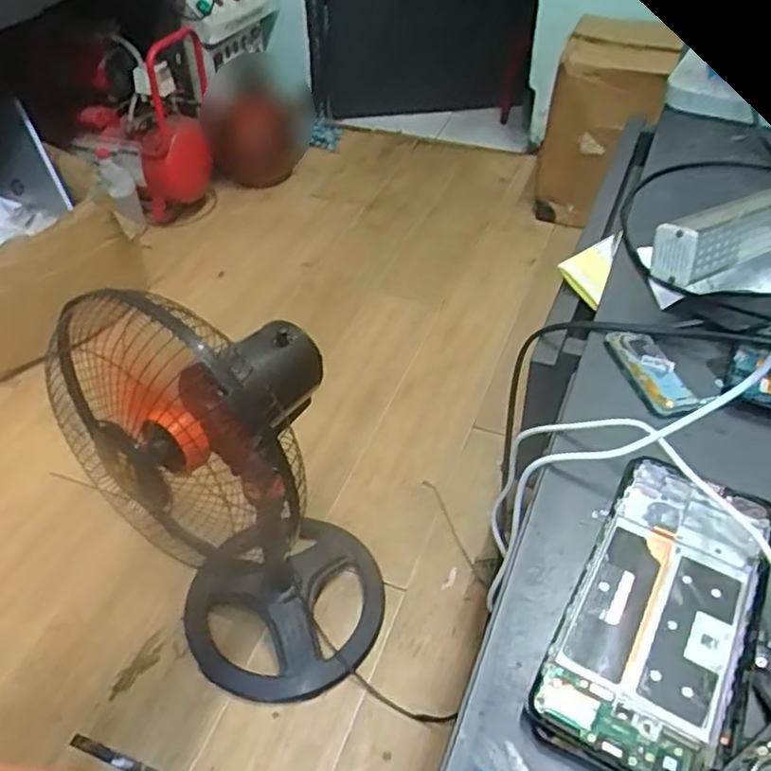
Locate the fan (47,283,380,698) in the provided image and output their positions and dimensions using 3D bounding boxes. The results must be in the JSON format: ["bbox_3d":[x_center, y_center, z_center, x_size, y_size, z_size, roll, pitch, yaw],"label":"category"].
[{"bbox_3d":[-0.190,0.143,0.945,0.312,0.634,0.298,-1,44,1],"label":"fan"}]

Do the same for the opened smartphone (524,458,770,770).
[{"bbox_3d":[0.124,0.099,0.310,0.073,0.010,0.153,22,48,22],"label":"opened smartphone"}]

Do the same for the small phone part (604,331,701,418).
[{"bbox_3d":[0.164,-0.010,0.426,0.031,0.005,0.072,-8,44,-7],"label":"small phone part"}]

